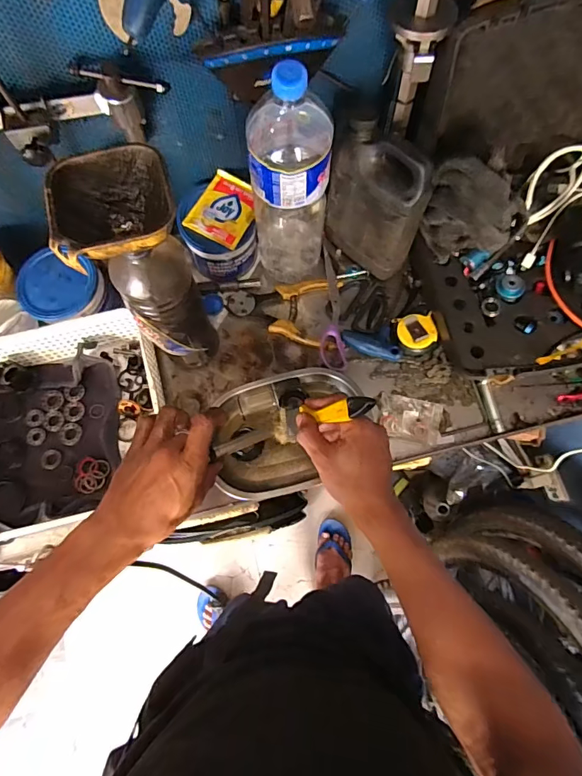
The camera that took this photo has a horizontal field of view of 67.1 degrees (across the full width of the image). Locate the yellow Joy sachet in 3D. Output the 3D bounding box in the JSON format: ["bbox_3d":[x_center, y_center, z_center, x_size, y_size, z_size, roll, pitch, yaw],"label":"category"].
[{"bbox_3d":[-0.088,-0.241,0.591,0.077,0.013,0.095,29,76,8],"label":"yellow Joy sachet"}]

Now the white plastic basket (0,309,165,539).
[{"bbox_3d":[-0.325,0.049,0.562,0.326,0.075,0.248,-17,75,-4],"label":"white plastic basket"}]

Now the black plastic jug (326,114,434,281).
[{"bbox_3d":[0.112,-0.241,0.580,0.129,0.172,0.063,41,78,11],"label":"black plastic jug"}]

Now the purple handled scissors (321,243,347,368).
[{"bbox_3d":[0.056,-0.117,0.636,0.034,0.015,0.197,-3,74,0],"label":"purple handled scissors"}]

